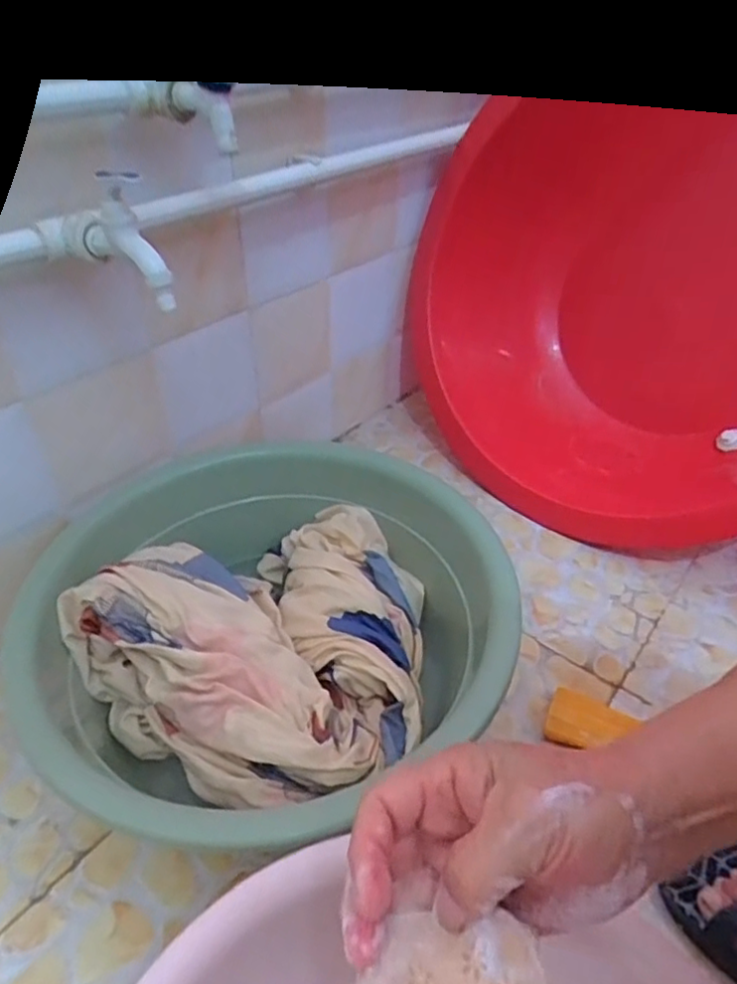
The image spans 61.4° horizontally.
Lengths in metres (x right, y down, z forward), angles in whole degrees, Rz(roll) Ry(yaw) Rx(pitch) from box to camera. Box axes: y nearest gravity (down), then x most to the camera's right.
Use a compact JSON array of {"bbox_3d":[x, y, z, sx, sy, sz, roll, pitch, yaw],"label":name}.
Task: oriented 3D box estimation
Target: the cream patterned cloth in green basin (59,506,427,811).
[{"bbox_3d":[-0.078,0.141,0.616,0.334,0.113,0.283,-29,48,-31],"label":"cream patterned cloth in green basin"}]

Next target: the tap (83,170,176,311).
[{"bbox_3d":[-0.186,-0.192,0.472,0.078,0.089,0.025,32,48,32],"label":"tap"}]

